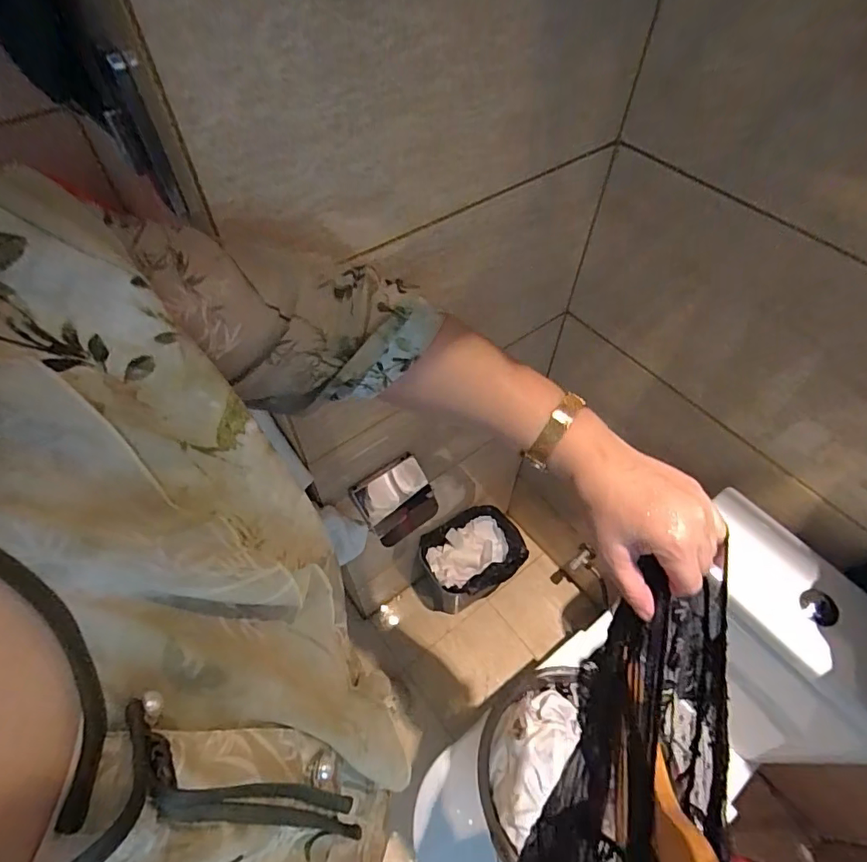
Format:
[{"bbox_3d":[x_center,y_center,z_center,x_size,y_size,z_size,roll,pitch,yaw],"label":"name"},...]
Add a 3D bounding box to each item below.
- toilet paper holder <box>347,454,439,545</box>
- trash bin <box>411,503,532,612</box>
[{"bbox_3d":[-0.062,0.125,0.866,0.132,0.115,0.086,-27,54,-18],"label":"toilet paper holder"},{"bbox_3d":[0.104,0.377,1.360,0.269,0.290,0.185,-21,53,-14],"label":"trash bin"}]

